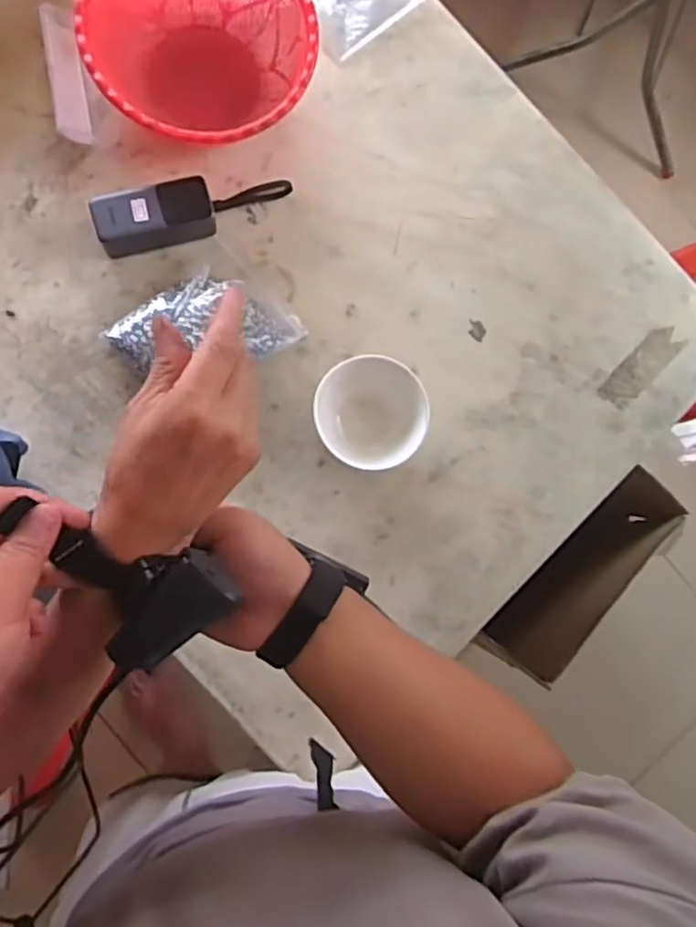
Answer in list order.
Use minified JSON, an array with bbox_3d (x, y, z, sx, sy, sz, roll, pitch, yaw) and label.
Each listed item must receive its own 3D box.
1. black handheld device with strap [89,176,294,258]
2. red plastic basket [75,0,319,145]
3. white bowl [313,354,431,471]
[{"bbox_3d":[-0.177,-0.297,0.792,0.233,0.046,0.065,-16,87,-10],"label":"black handheld device with strap"},{"bbox_3d":[-0.168,-0.484,0.789,0.243,0.111,0.252,0,86,-7],"label":"red plastic basket"},{"bbox_3d":[0.022,-0.055,0.802,0.129,0.077,0.130,1,84,-8],"label":"white bowl"}]

